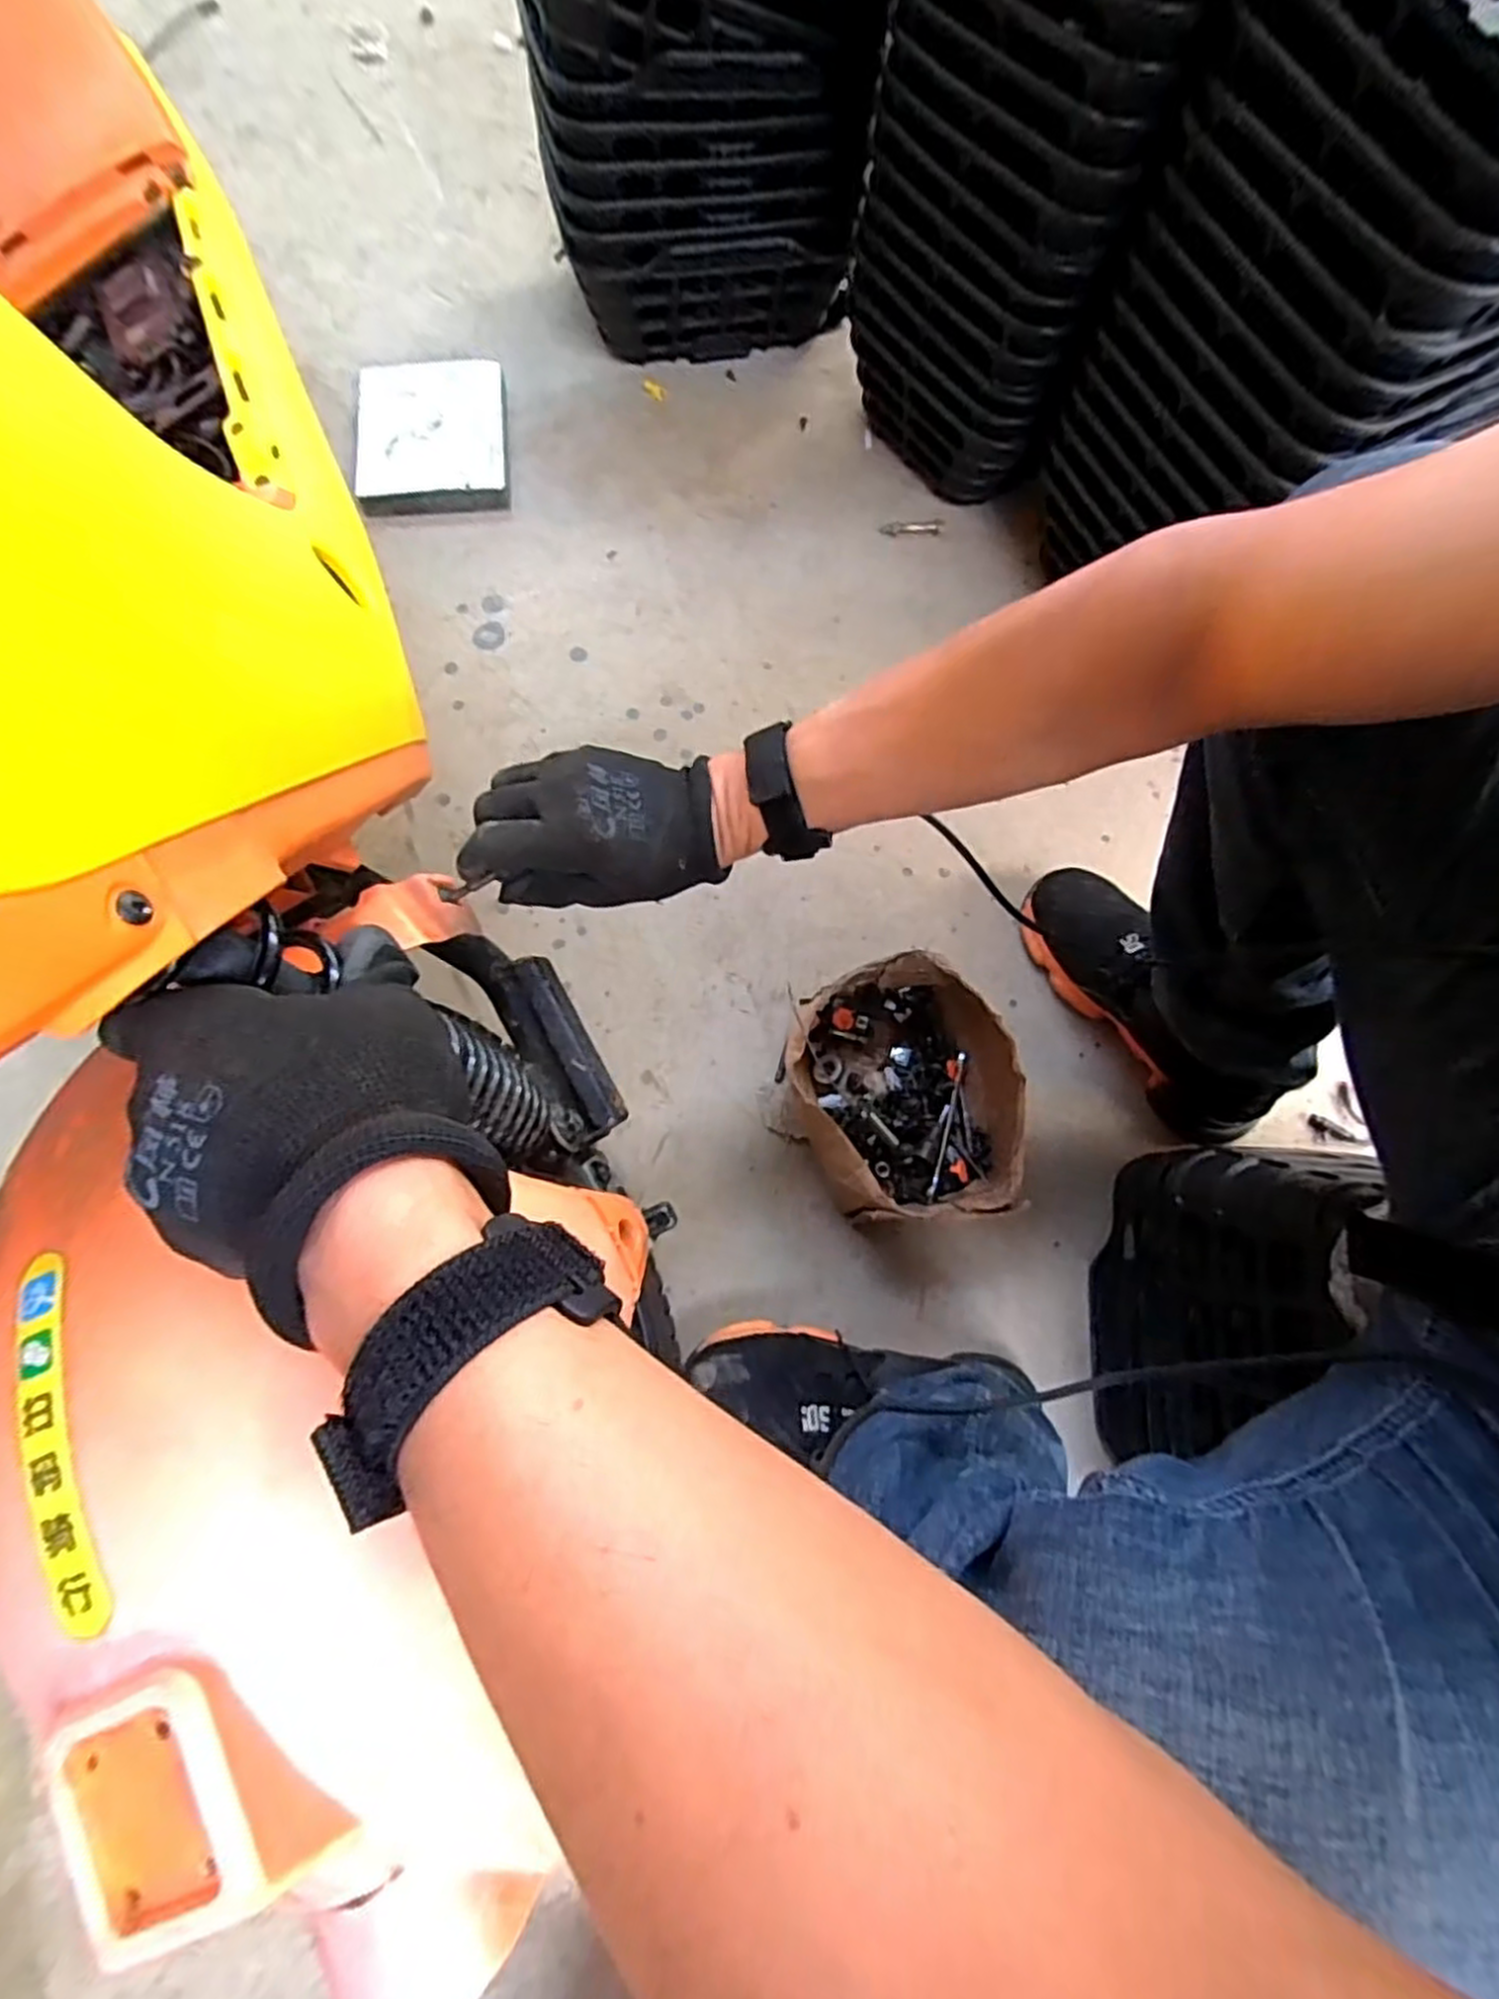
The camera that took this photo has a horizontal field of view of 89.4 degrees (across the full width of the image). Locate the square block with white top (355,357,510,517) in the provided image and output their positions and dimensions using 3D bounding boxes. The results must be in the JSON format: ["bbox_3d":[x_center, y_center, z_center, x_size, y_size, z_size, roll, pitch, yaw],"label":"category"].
[{"bbox_3d":[-0.353,-0.628,0.841,0.161,0.027,0.209,-7,74,-4],"label":"square block with white top"}]

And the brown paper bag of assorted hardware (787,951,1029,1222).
[{"bbox_3d":[0.127,0.077,0.621,0.170,0.094,0.200,-20,76,-8],"label":"brown paper bag of assorted hardware"}]

